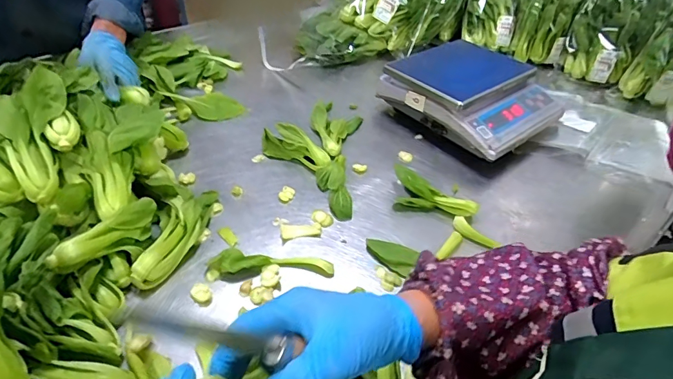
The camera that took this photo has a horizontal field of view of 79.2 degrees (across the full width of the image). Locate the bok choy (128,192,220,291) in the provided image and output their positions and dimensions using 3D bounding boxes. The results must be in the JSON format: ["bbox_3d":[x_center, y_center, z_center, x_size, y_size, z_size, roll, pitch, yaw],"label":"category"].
[{"bbox_3d":[-0.232,0.059,0.603,0.056,0.037,0.204,10,46,6],"label":"bok choy"}]

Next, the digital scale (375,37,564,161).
[{"bbox_3d":[0.296,-0.195,0.885,0.282,0.117,0.292,-30,55,-28],"label":"digital scale"}]

